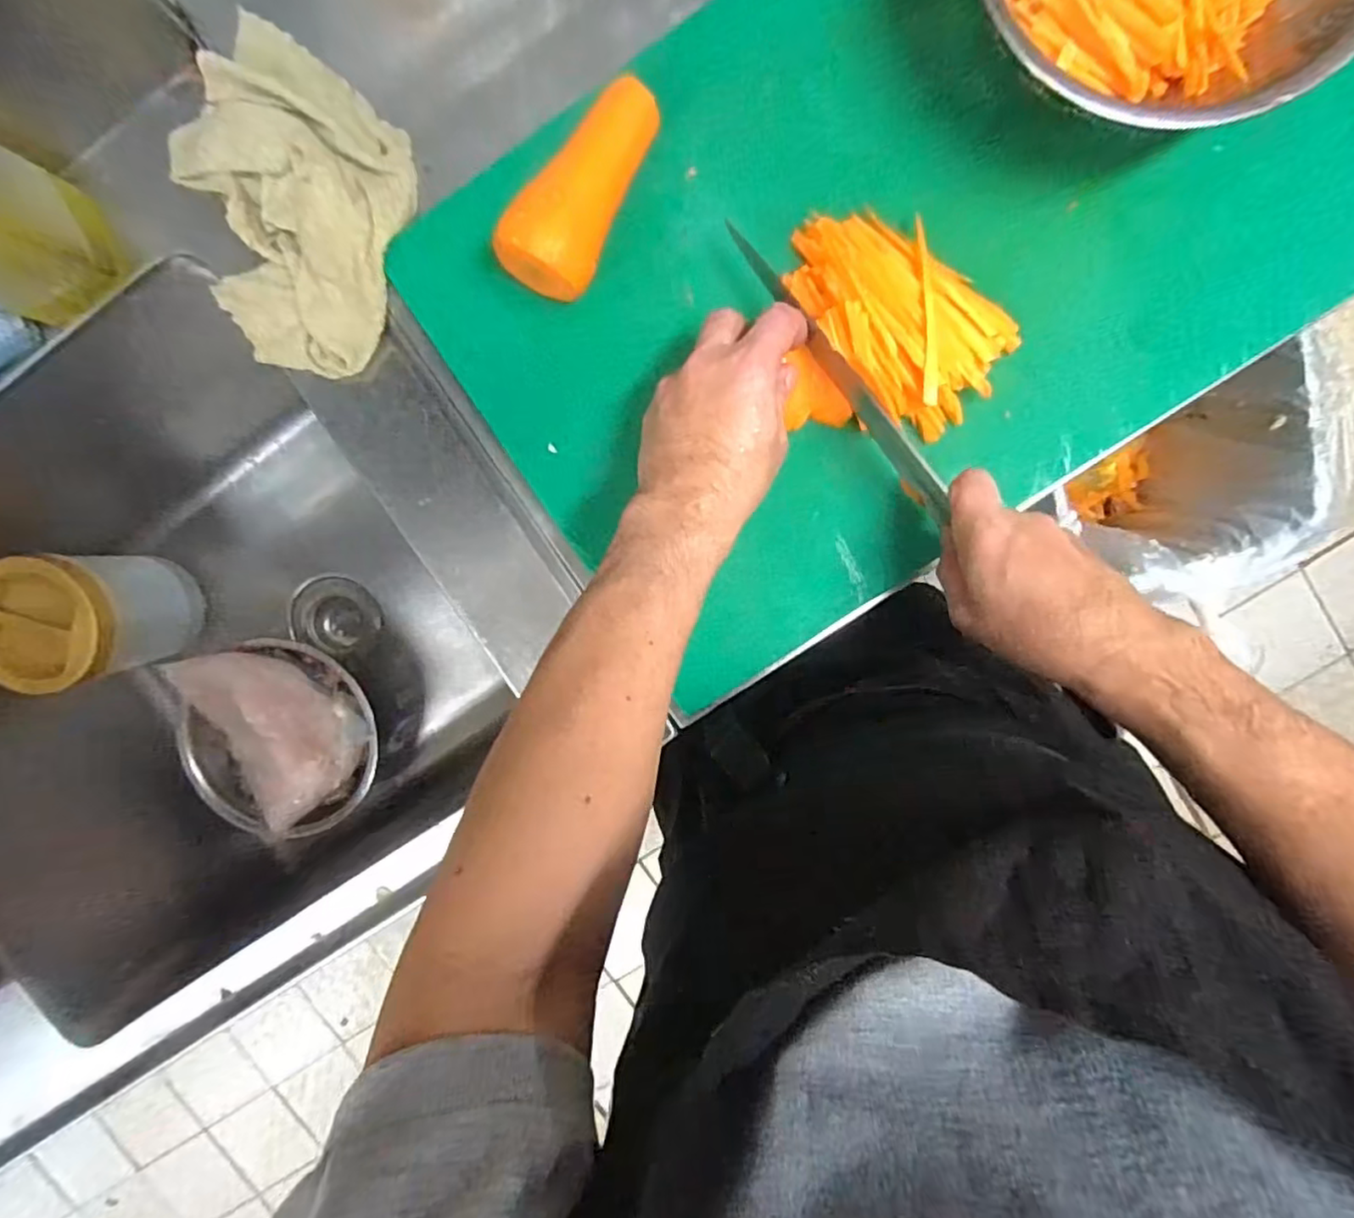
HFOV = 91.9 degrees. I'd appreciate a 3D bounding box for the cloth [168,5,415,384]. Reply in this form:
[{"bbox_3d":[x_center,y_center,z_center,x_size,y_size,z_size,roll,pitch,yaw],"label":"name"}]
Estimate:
[{"bbox_3d":[-0.262,-0.268,0.442,0.176,0.042,0.173,40,96,-3],"label":"cloth"}]

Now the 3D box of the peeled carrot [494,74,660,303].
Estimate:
[{"bbox_3d":[-0.051,-0.250,0.396,0.050,0.054,0.131,35,96,-2],"label":"peeled carrot"}]

